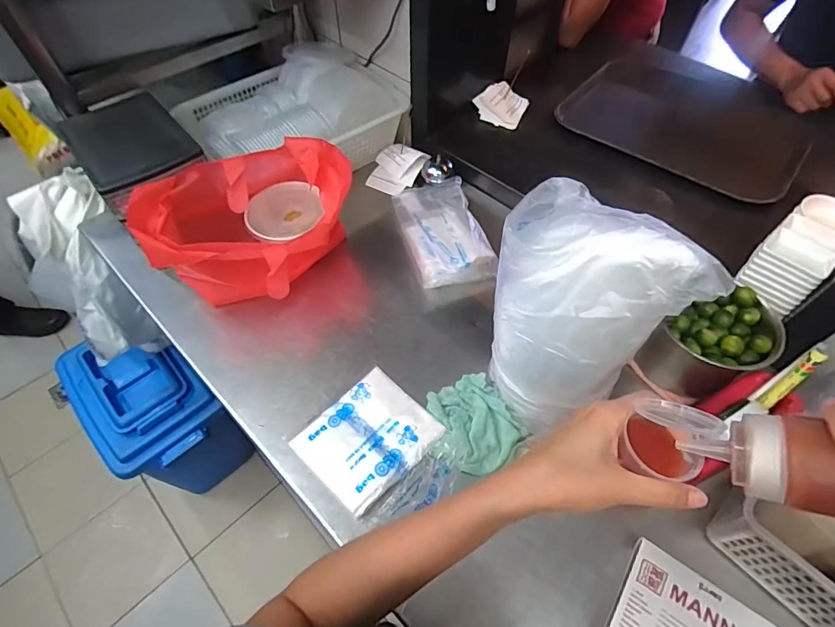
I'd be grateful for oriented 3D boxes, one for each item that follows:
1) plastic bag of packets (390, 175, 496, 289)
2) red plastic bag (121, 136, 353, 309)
[{"bbox_3d":[0.043,-0.146,0.774,0.126,0.040,0.221,-15,54,-5],"label":"plastic bag of packets"},{"bbox_3d":[-0.242,-0.135,0.669,0.198,0.170,0.264,31,60,20],"label":"red plastic bag"}]

